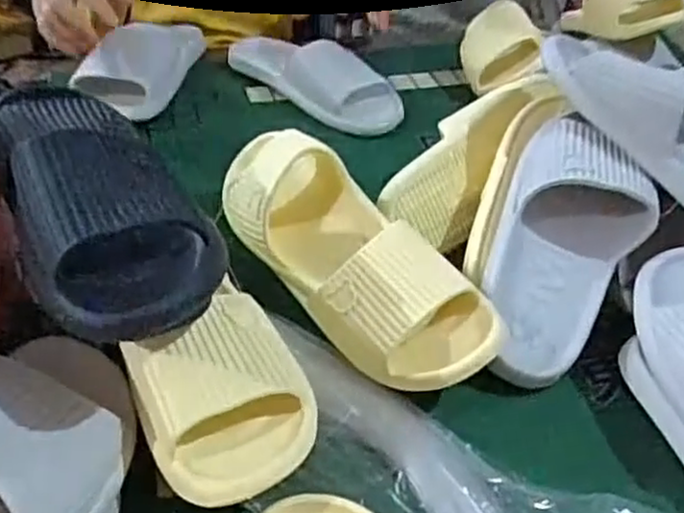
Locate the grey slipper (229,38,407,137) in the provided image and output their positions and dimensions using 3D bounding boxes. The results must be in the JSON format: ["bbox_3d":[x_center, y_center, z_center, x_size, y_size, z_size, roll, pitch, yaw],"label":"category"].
[{"bbox_3d":[-0.036,-0.234,0.890,0.103,0.056,0.270,-28,50,-33],"label":"grey slipper"}]

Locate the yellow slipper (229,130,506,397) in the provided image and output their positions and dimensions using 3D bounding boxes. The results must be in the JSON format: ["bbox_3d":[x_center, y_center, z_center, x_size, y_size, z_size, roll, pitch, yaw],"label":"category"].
[{"bbox_3d":[-0.001,-0.006,0.577,0.101,0.068,0.288,-47,65,3],"label":"yellow slipper"}]

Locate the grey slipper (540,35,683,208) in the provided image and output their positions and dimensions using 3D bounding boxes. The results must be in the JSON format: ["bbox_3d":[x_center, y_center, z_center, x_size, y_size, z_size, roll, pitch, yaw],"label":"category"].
[{"bbox_3d":[0.283,-0.099,0.593,0.262,0.072,0.087,48,51,7],"label":"grey slipper"}]

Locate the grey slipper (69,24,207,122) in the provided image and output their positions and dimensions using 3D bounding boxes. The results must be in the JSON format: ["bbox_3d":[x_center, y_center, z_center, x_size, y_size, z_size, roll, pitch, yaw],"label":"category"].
[{"bbox_3d":[-0.245,-0.241,0.865,0.110,0.070,0.231,9,40,4],"label":"grey slipper"}]

